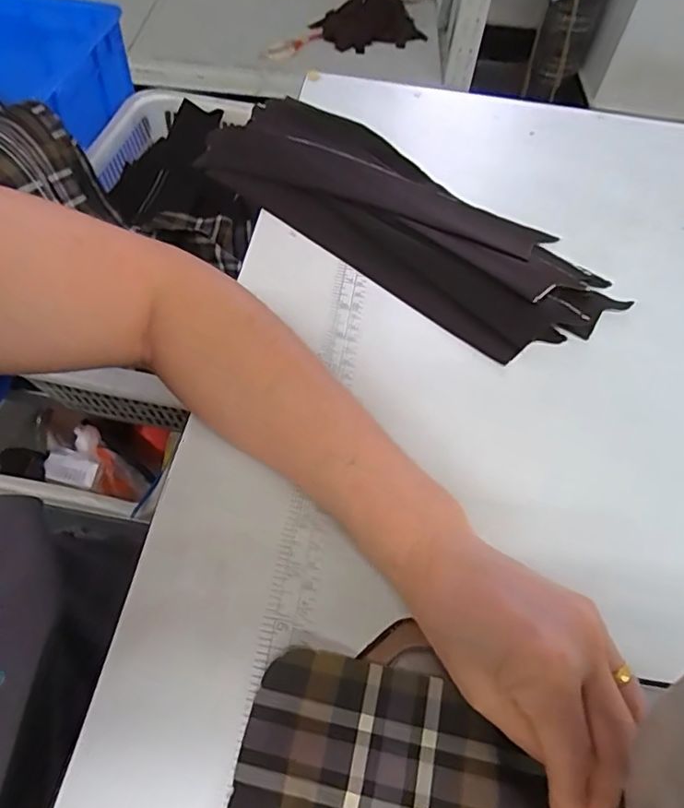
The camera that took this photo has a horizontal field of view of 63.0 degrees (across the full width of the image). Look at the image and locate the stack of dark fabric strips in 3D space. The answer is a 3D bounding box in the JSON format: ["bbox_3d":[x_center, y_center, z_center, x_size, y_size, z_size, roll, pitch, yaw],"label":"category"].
[{"bbox_3d":[0.035,-0.147,0.424,0.334,0.017,0.127,35,60,18],"label":"stack of dark fabric strips"}]

